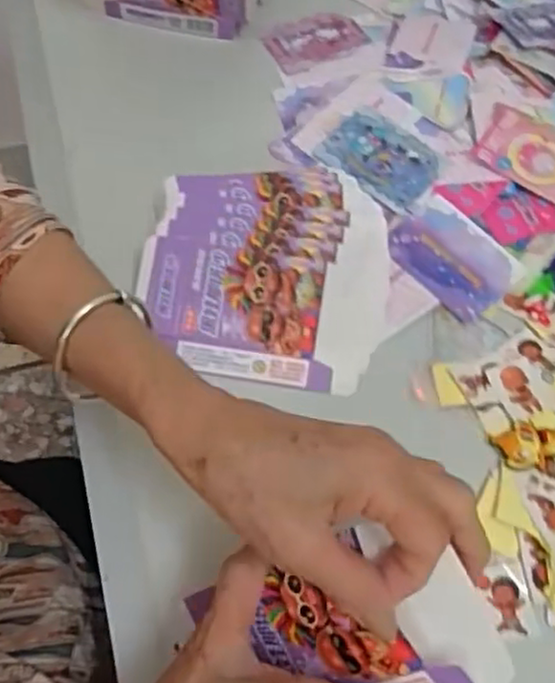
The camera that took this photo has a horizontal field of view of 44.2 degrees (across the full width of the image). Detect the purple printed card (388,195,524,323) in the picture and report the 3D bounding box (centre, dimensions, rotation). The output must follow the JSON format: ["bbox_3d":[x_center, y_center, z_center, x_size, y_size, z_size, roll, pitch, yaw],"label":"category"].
[{"bbox_3d":[0.122,-0.060,0.480,0.059,0.009,0.087,-36,69,-21],"label":"purple printed card"}]

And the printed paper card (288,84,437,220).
[{"bbox_3d":[0.080,-0.150,0.526,0.114,0.010,0.081,38,65,16],"label":"printed paper card"}]

